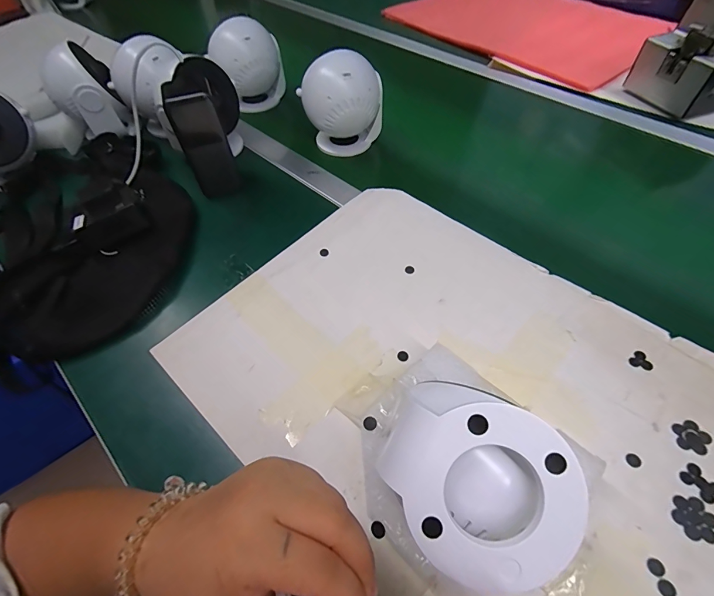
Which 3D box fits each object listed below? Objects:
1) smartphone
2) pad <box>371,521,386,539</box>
[{"bbox_3d":[-0.185,-0.186,0.449,0.055,0.129,0.014,-27,61,-16],"label":"smartphone"},{"bbox_3d":[0.014,0.152,0.236,0.008,0.004,0.010,-20,55,-12],"label":"pad"}]

